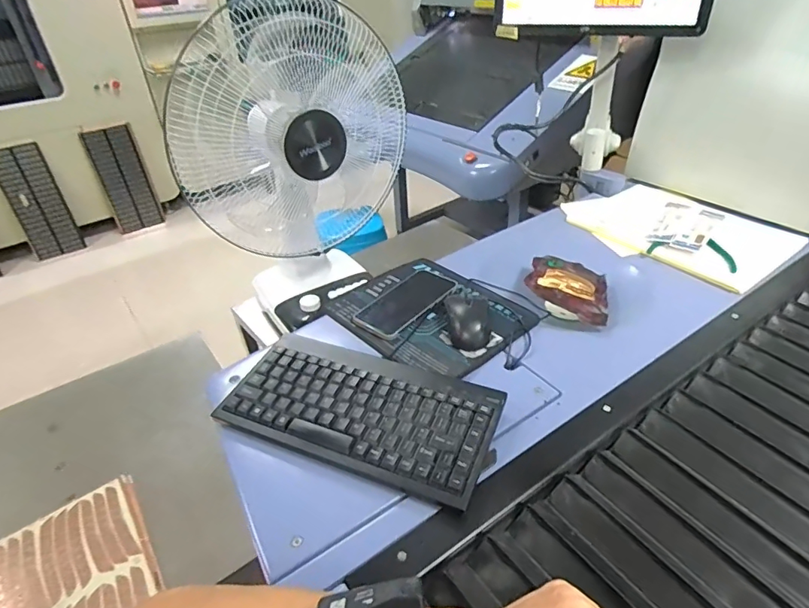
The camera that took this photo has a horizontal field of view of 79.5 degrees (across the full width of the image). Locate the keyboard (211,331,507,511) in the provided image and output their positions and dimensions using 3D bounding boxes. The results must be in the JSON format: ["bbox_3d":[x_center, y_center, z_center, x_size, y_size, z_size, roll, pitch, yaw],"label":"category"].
[{"bbox_3d":[-0.048,0.116,0.541,0.287,0.027,0.144,13,41,19],"label":"keyboard"}]

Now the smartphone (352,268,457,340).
[{"bbox_3d":[0.006,-0.005,0.720,0.085,0.016,0.166,27,47,33],"label":"smartphone"}]

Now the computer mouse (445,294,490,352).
[{"bbox_3d":[0.087,0.018,0.664,0.057,0.035,0.105,-2,38,2],"label":"computer mouse"}]

